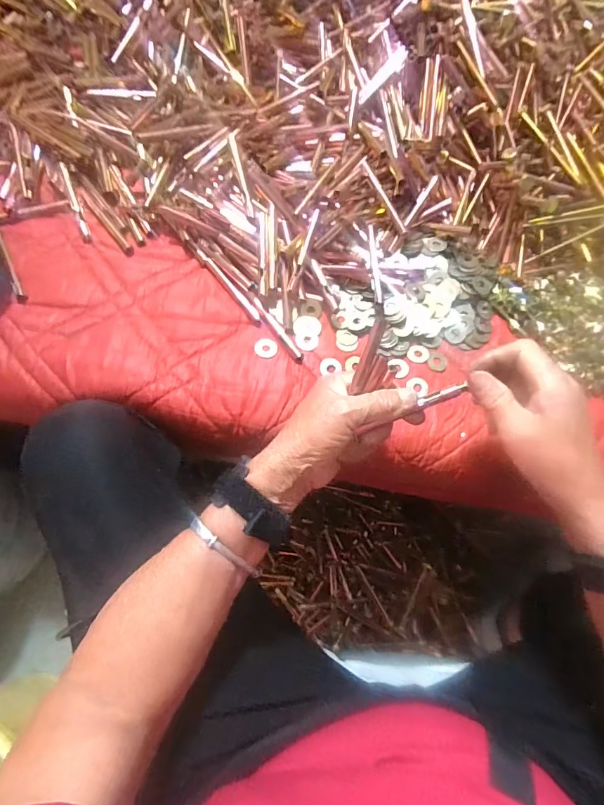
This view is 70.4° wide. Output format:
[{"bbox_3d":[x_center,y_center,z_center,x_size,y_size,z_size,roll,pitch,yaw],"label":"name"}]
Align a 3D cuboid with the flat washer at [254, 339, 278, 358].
[{"bbox_3d":[-0.035,-0.054,0.420,0.022,0.004,0.021,1,71,-3],"label":"flat washer"}]

